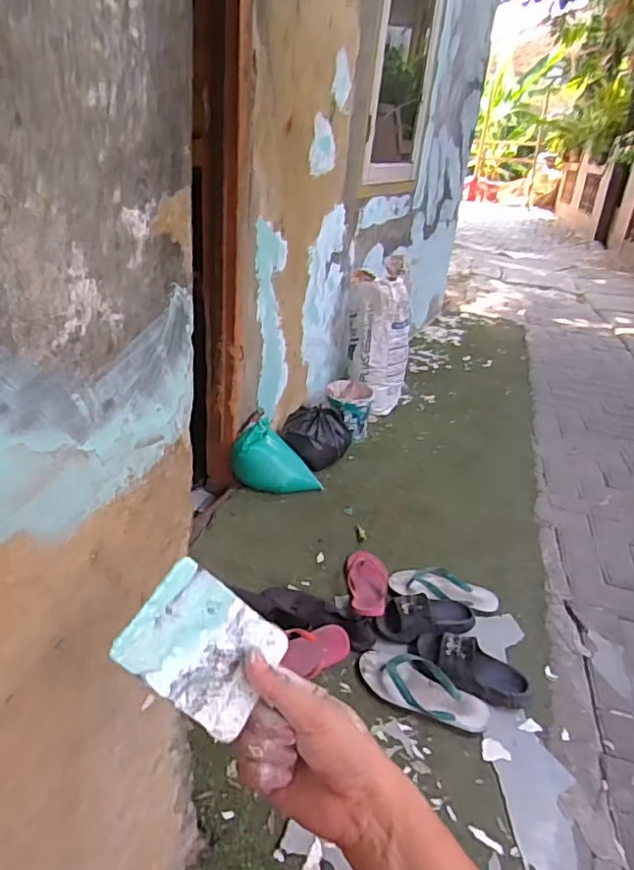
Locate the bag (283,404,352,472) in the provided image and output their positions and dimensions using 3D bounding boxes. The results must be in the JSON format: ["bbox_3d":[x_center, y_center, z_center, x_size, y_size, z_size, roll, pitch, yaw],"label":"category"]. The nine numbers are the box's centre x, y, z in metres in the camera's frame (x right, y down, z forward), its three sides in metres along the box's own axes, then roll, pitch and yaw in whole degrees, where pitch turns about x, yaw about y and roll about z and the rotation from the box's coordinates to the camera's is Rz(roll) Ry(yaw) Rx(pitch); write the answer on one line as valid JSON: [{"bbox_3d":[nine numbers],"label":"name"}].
[{"bbox_3d":[0.000,-0.003,1.888,0.220,0.142,0.224,6,27,2],"label":"bag"}]

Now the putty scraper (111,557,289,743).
[{"bbox_3d":[-0.075,0.144,0.402,0.004,0.104,0.079,-20,29,55],"label":"putty scraper"}]

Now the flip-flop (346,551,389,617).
[{"bbox_3d":[0.119,0.344,1.370,0.097,0.022,0.232,5,27,-2],"label":"flip-flop"}]

